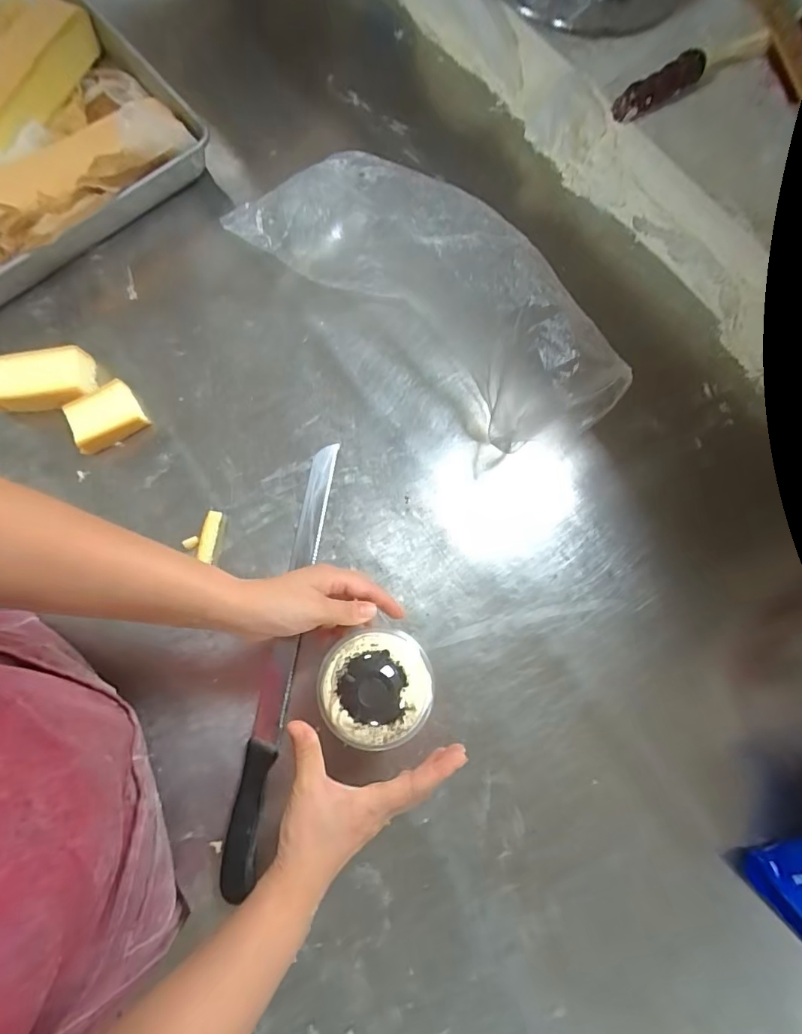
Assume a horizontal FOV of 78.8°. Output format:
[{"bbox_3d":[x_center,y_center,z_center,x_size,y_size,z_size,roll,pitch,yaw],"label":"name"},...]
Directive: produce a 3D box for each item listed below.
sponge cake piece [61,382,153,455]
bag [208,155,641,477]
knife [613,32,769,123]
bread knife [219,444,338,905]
[{"bbox_3d":[-0.321,-0.108,0.530,0.072,0.027,0.051,-33,78,-6],"label":"sponge cake piece"},{"bbox_3d":[0.035,-0.221,0.500,0.392,0.125,0.160,43,82,10],"label":"bag"},{"bbox_3d":[0.311,-0.482,0.527,0.186,0.029,0.028,-28,78,-5],"label":"knife"},{"bbox_3d":[-0.113,0.120,0.470,0.031,0.032,0.410,8,77,3],"label":"bread knife"}]

